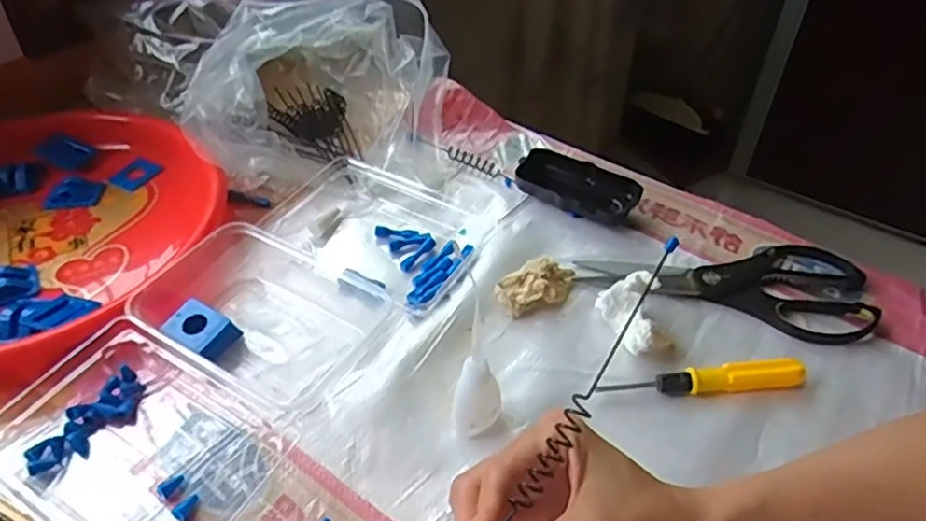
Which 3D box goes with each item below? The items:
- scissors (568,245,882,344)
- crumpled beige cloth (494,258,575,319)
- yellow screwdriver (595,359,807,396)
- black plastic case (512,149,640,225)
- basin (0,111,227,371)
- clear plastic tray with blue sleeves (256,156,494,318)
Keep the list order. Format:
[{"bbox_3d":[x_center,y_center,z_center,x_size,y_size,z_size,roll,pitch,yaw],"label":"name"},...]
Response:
[{"bbox_3d":[0.206,0.012,0.519,0.220,0.011,0.096,10,45,9],"label":"scissors"},{"bbox_3d":[0.058,0.018,0.501,0.067,0.024,0.034,-16,47,-16],"label":"crumpled beige cloth"},{"bbox_3d":[0.165,0.082,0.445,0.139,0.016,0.016,-4,45,-5],"label":"yellow screwdriver"},{"bbox_3d":[0.100,-0.065,0.581,0.106,0.026,0.049,24,49,22],"label":"black plastic case"},{"bbox_3d":[-0.352,-0.027,0.534,0.284,0.039,0.287,0,44,0],"label":"basin"},{"bbox_3d":[-0.073,-0.032,0.549,0.190,0.032,0.117,24,49,22],"label":"clear plastic tray with blue sleeves"}]

